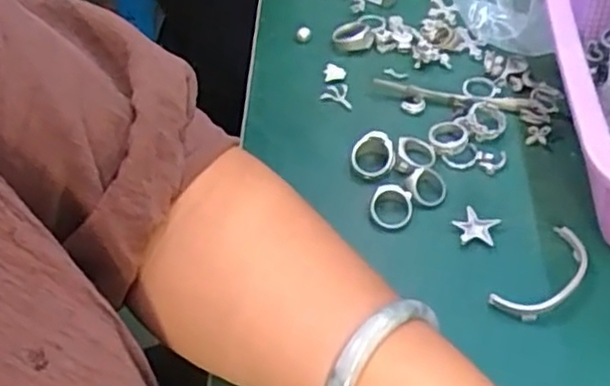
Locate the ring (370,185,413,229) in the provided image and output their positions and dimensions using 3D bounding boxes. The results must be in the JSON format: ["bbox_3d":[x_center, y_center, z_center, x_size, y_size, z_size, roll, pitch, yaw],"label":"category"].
[{"bbox_3d":[0.048,0.008,0.388,0.023,0.006,0.026,20,69,8],"label":"ring"}]

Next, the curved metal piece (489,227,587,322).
[{"bbox_3d":[0.124,0.042,0.358,0.064,0.007,0.027,-38,59,-25],"label":"curved metal piece"}]

